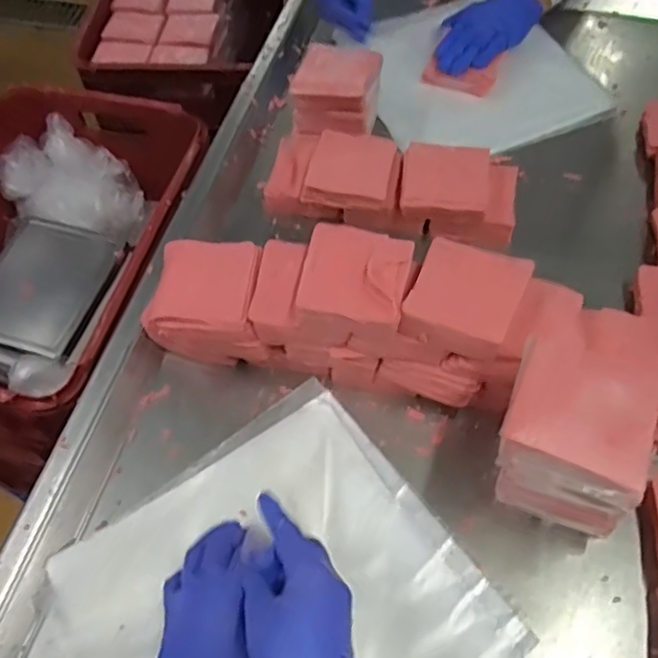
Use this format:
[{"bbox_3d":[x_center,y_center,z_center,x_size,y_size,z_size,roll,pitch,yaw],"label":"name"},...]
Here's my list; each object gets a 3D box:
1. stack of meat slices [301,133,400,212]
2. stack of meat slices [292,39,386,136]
[{"bbox_3d":[0.025,-0.176,0.714,0.089,0.020,0.094,10,59,8],"label":"stack of meat slices"},{"bbox_3d":[0.009,-0.278,0.778,0.101,0.078,0.096,8,59,7],"label":"stack of meat slices"}]

